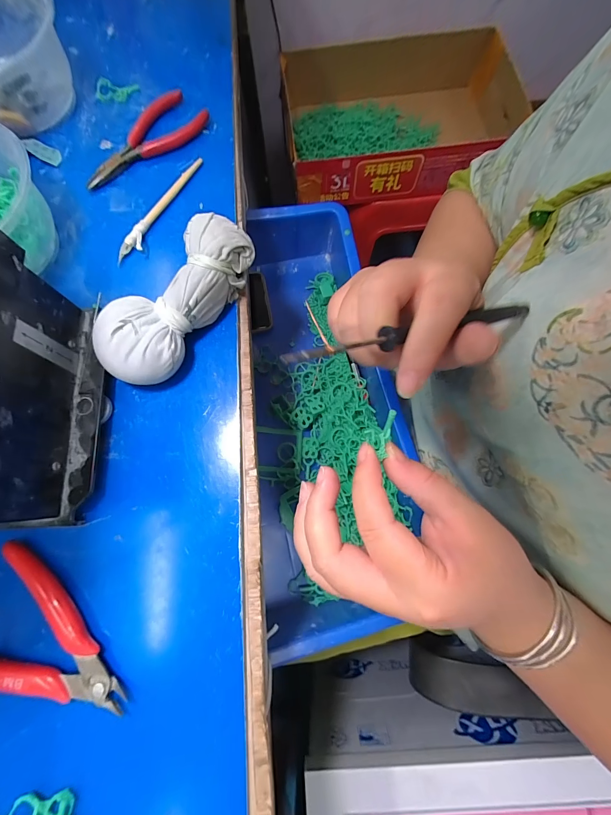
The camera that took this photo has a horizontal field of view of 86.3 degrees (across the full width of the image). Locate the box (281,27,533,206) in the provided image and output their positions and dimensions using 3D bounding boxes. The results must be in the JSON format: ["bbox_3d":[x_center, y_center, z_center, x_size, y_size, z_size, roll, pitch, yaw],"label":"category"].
[{"bbox_3d":[0.188,-0.560,0.619,0.433,0.105,0.317,-7,75,0],"label":"box"}]

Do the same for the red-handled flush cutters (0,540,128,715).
[{"bbox_3d":[-0.160,0.146,0.200,0.114,0.012,0.072,29,77,7],"label":"red-handled flush cutters"}]

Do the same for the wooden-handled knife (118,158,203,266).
[{"bbox_3d":[-0.125,-0.172,0.280,0.015,0.009,0.116,25,77,6],"label":"wooden-handled knife"}]

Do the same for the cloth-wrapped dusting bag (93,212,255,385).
[{"bbox_3d":[-0.095,-0.081,0.239,0.060,0.043,0.139,31,78,7],"label":"cloth-wrapped dusting bag"}]

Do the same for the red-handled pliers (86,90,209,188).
[{"bbox_3d":[-0.141,-0.238,0.294,0.046,0.016,0.123,33,78,8],"label":"red-handled pliers"}]

